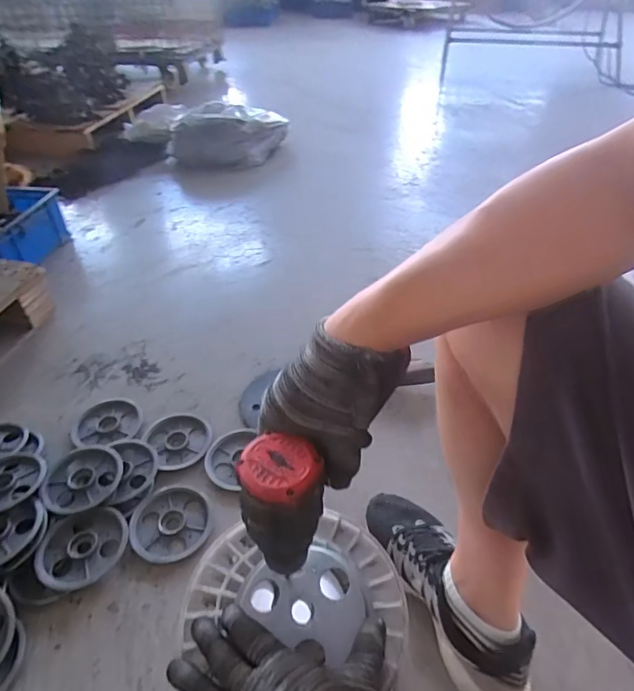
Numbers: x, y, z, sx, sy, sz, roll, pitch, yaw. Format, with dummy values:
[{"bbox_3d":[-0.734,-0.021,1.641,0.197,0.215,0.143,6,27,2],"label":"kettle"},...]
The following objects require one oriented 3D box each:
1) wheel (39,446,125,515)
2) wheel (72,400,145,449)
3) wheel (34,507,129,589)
[{"bbox_3d":[-0.378,0.220,0.770,0.116,0.032,0.125,31,51,31],"label":"wheel"},{"bbox_3d":[-0.395,0.144,0.886,0.131,0.022,0.115,-2,42,-2],"label":"wheel"},{"bbox_3d":[-0.341,0.295,0.694,0.115,0.026,0.118,0,42,0],"label":"wheel"}]

